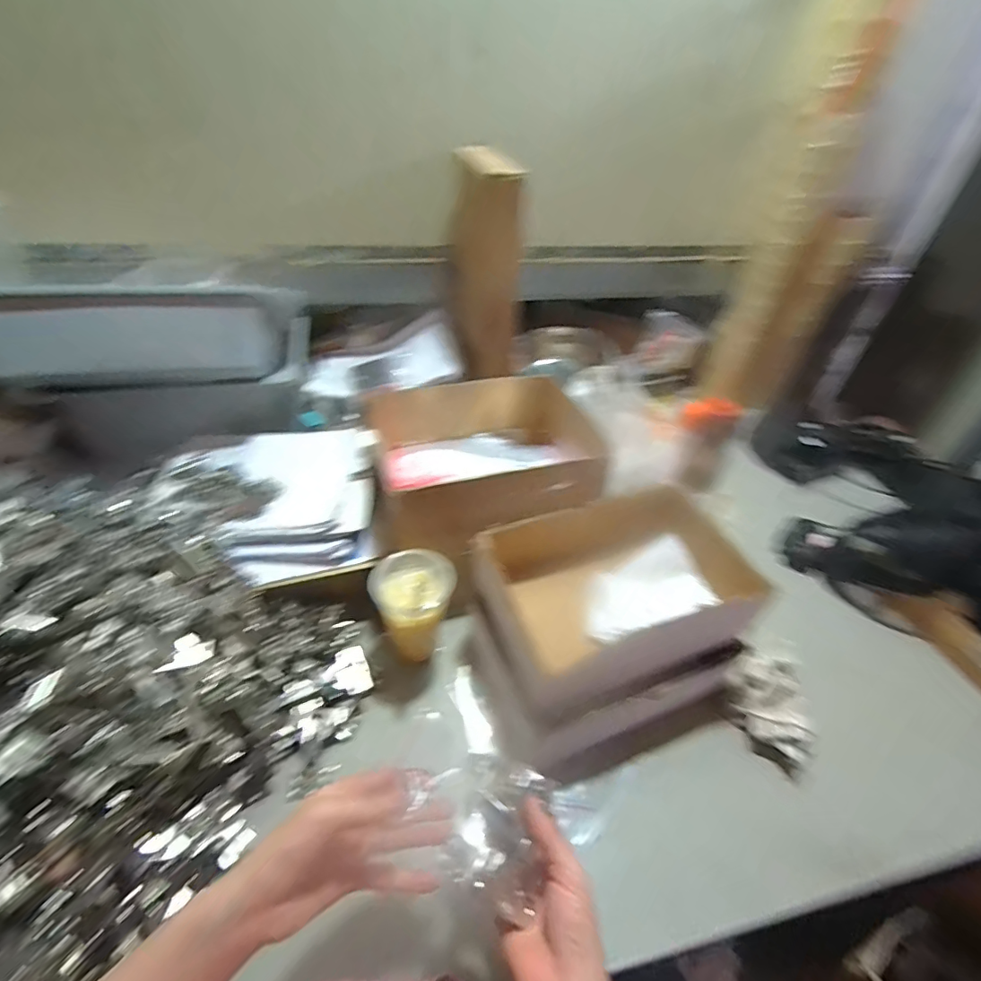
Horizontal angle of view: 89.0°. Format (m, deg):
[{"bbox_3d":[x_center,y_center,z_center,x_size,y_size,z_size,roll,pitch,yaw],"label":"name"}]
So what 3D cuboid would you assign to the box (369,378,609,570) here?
[{"bbox_3d":[-0.005,-0.059,0.752,0.322,0.101,0.242,-7,44,-12],"label":"box"}]

